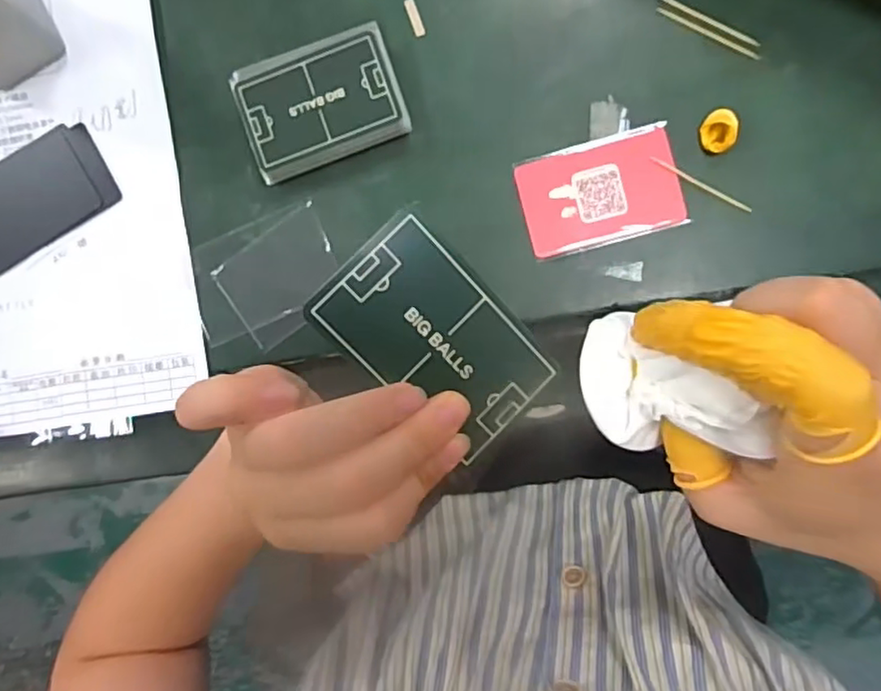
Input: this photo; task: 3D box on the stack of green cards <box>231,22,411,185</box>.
[{"bbox_3d":[-0.067,-0.138,0.354,0.087,0.020,0.067,-18,88,6],"label":"stack of green cards"}]

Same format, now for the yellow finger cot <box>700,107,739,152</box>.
[{"bbox_3d":[0.151,-0.116,0.339,0.019,0.015,0.018,0,90,6],"label":"yellow finger cot"}]

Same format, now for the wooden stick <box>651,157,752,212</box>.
[{"bbox_3d":[0.144,-0.089,0.346,0.061,0.004,0.004,30,93,5],"label":"wooden stick"}]

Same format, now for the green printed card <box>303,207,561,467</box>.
[{"bbox_3d":[0.001,-0.001,0.221,0.050,0.005,0.081,-46,105,-9],"label":"green printed card"}]

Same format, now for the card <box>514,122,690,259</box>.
[{"bbox_3d":[0.090,-0.086,0.351,0.086,0.004,0.057,-14,89,6],"label":"card"}]

